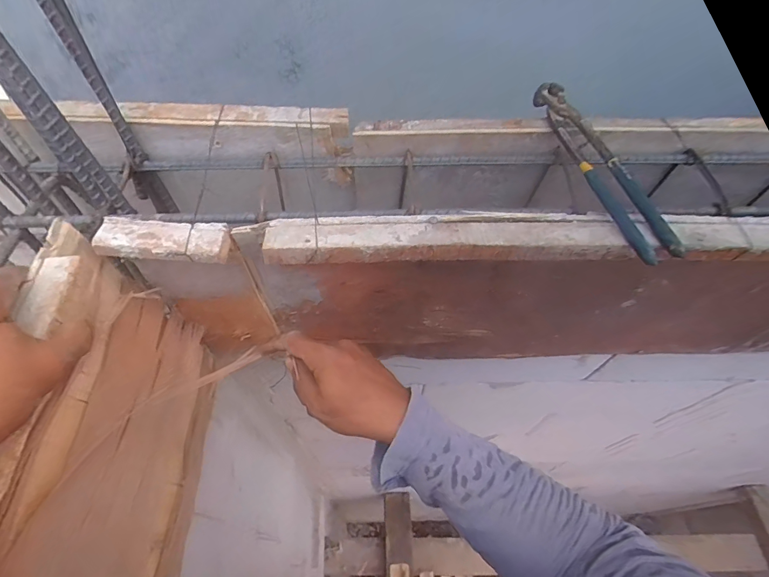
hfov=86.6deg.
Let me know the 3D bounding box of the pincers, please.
[{"bbox_3d":[0.207,-0.122,0.393,0.041,0.024,0.225,-11,58,-8],"label":"pincers"}]

